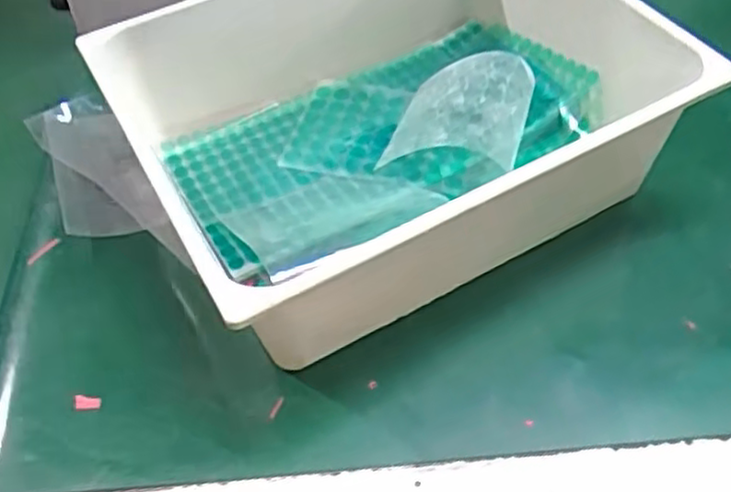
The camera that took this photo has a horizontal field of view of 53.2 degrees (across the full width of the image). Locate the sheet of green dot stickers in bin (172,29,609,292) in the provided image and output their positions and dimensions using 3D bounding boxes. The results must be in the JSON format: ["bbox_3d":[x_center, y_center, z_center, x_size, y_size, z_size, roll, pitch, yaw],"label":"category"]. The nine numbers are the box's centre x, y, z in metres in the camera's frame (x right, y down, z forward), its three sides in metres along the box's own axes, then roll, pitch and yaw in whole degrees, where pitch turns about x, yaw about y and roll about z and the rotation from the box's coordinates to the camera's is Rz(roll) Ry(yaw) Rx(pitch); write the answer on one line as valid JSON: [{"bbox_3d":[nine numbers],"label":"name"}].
[{"bbox_3d":[0.015,-0.091,0.568,0.307,0.062,0.191,-29,56,-17],"label":"sheet of green dot stickers in bin"}]

